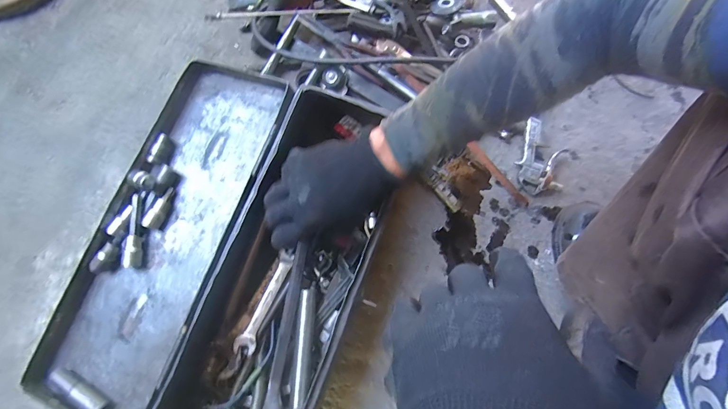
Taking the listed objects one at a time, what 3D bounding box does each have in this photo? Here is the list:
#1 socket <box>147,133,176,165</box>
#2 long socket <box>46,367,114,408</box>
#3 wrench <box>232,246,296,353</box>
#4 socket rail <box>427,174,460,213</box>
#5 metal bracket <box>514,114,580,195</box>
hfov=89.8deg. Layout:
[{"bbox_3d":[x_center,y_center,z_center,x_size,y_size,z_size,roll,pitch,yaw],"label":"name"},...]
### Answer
[{"bbox_3d":[-0.264,-0.071,0.479,0.017,0.020,0.041,16,78,1],"label":"socket"},{"bbox_3d":[-0.317,0.211,0.405,0.083,0.024,0.018,29,79,4],"label":"long socket"},{"bbox_3d":[-0.129,0.127,0.482,0.027,0.006,0.136,20,73,16],"label":"wrench"},{"bbox_3d":[0.126,-0.017,0.576,0.017,0.026,0.066,-41,81,-8],"label":"socket rail"},{"bbox_3d":[0.290,-0.067,0.583,0.101,0.040,0.105,0,78,0],"label":"metal bracket"}]

